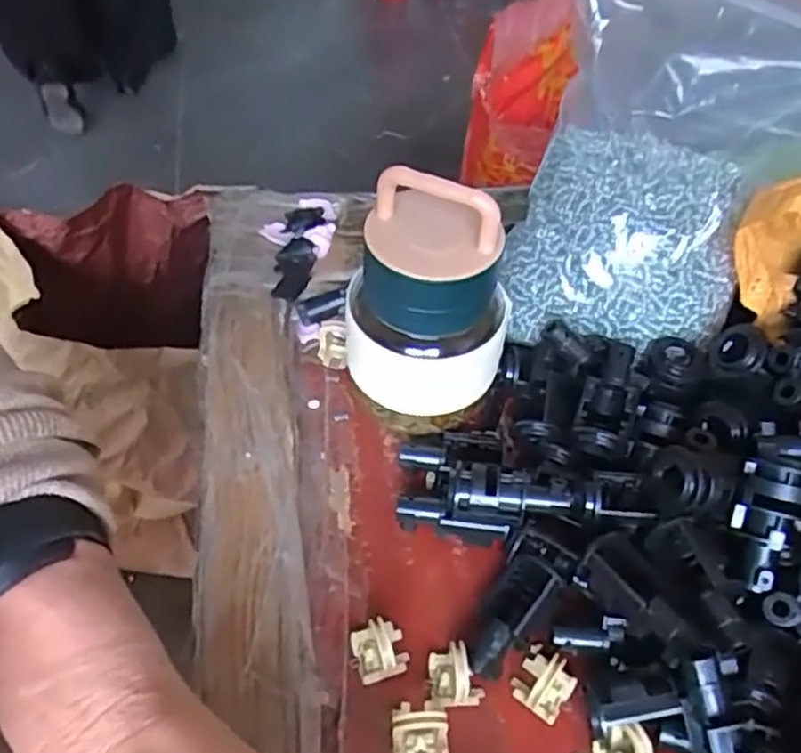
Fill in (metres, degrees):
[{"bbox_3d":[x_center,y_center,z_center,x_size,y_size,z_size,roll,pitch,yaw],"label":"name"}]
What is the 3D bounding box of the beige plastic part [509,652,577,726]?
[{"bbox_3d":[0.058,0.123,0.283,0.021,0.019,0.020,32,57,23],"label":"beige plastic part"}]

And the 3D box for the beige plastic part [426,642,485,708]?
[{"bbox_3d":[0.022,0.119,0.283,0.021,0.019,0.022,-4,51,-4],"label":"beige plastic part"}]

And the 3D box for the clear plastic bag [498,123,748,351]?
[{"bbox_3d":[0.111,-0.072,0.360,0.109,0.064,0.095,5,51,3],"label":"clear plastic bag"}]

